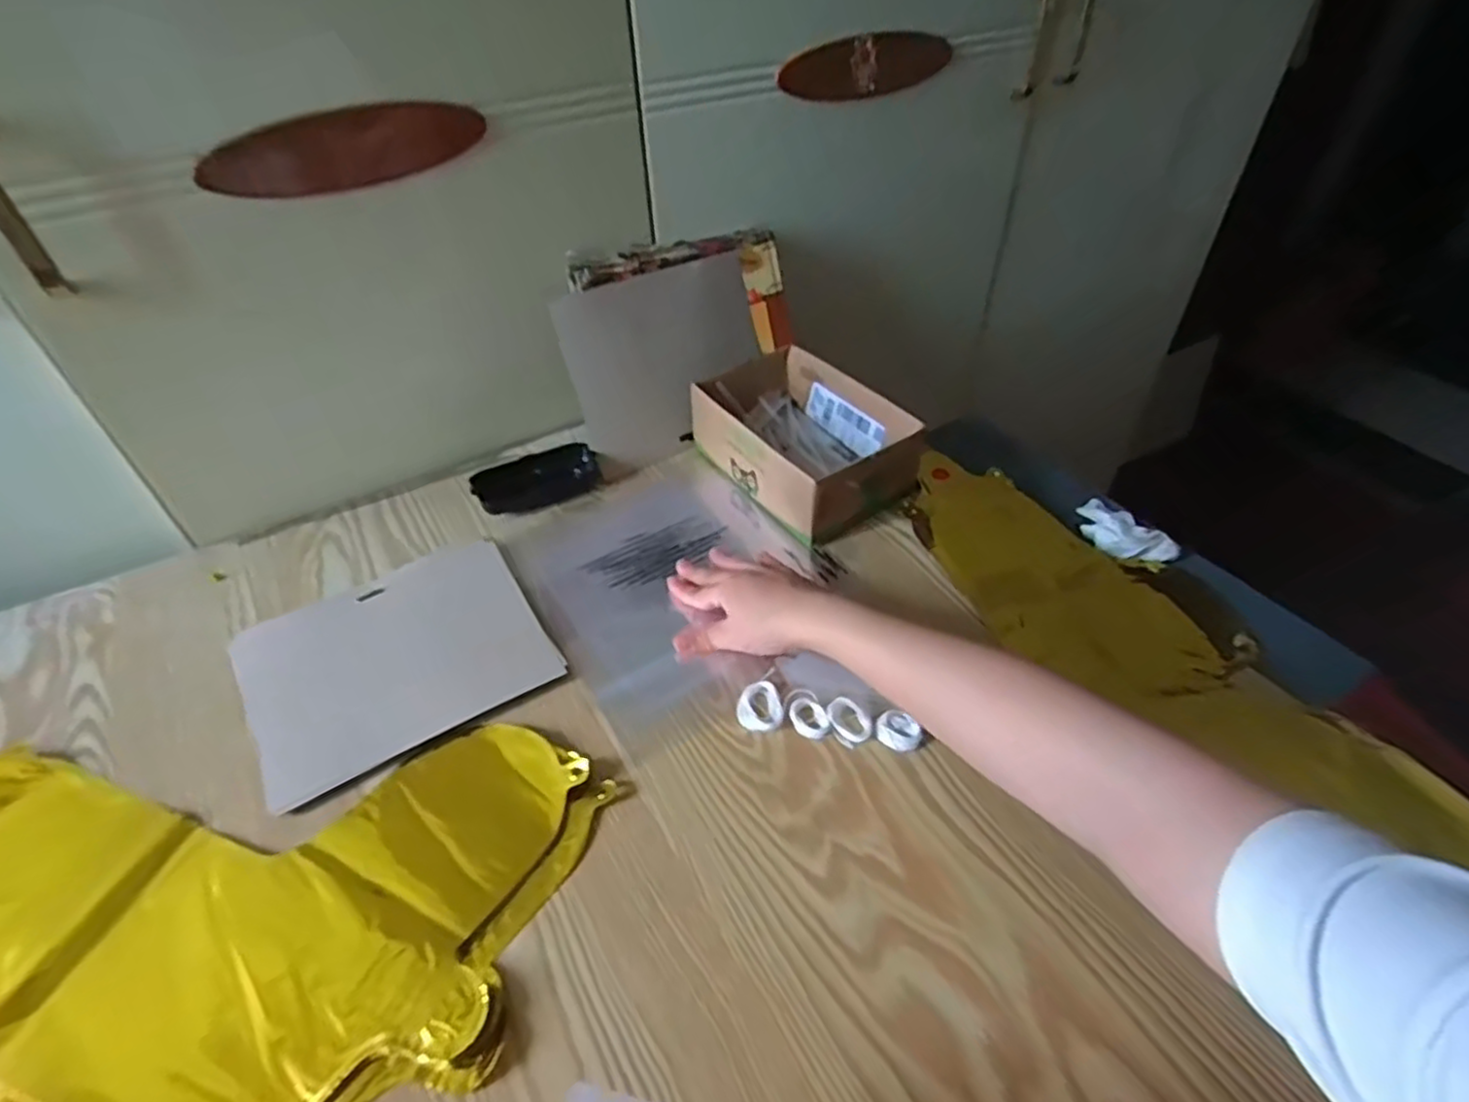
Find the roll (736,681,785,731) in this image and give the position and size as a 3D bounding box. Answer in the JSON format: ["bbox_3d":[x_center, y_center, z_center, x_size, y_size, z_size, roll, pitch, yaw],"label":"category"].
[{"bbox_3d":[0.017,0.105,0.486,0.030,0.007,0.035,-8,44,-7],"label":"roll"}]

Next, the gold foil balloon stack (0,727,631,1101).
[{"bbox_3d":[-0.313,0.182,0.412,0.417,0.013,0.236,9,45,11],"label":"gold foil balloon stack"}]

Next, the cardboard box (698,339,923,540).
[{"bbox_3d":[0.060,-0.102,0.653,0.135,0.068,0.192,-28,50,-25],"label":"cardboard box"}]

